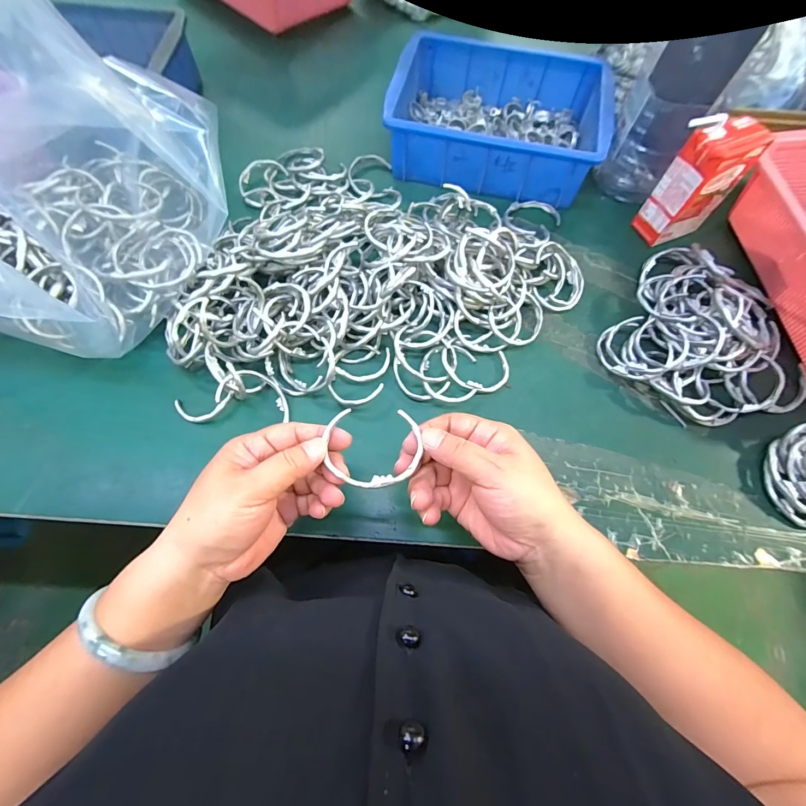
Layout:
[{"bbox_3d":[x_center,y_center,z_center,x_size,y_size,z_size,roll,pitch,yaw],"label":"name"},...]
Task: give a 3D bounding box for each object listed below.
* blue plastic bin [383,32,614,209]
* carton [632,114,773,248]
[{"bbox_3d":[0.111,-0.340,0.461,0.234,0.075,0.170,13,68,3],"label":"blue plastic bin"},{"bbox_3d":[0.306,-0.227,0.402,0.073,0.118,0.041,-18,69,-9],"label":"carton"}]

